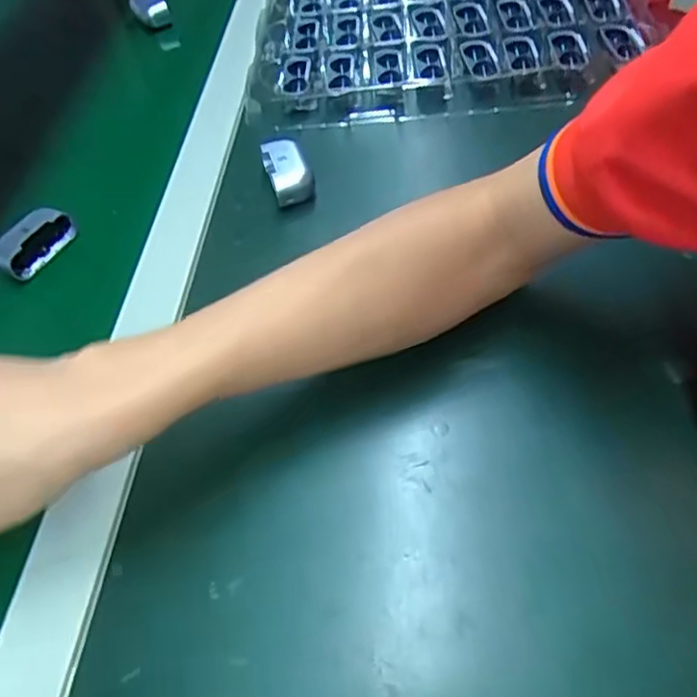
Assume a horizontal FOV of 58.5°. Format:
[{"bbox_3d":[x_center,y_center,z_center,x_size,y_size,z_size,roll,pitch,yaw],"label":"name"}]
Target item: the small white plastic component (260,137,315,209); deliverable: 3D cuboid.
[{"bbox_3d":[-0.044,-0.131,0.457,0.029,0.024,0.053,-18,53,-5],"label":"small white plastic component"}]

